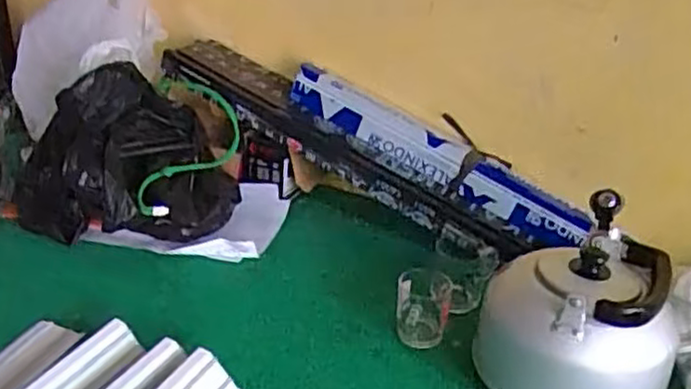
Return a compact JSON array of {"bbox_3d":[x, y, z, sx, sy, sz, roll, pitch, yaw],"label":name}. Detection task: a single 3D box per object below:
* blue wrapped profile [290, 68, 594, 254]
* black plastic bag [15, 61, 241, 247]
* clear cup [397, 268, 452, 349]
[{"bbox_3d":[0.139,-0.055,1.111,0.522,0.082,0.075,29,30,0],"label":"blue wrapped profile"},{"bbox_3d":[-0.346,-0.068,1.073,0.328,0.218,0.196,13,28,18],"label":"black plastic bag"},{"bbox_3d":[0.099,0.149,0.920,0.061,0.088,0.083,11,29,15],"label":"clear cup"}]

